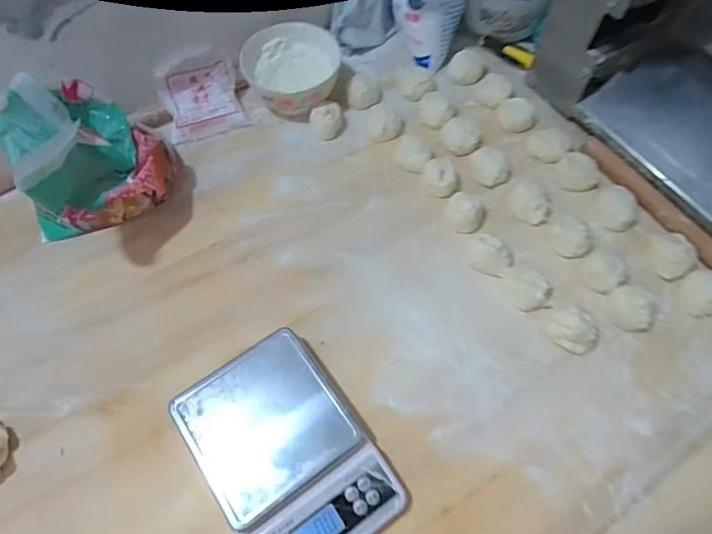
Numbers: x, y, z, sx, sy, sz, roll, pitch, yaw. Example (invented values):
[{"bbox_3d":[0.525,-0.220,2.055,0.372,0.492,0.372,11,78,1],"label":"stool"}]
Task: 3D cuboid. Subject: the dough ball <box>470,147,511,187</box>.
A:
[{"bbox_3d":[0.181,-0.136,0.661,0.044,0.029,0.052,-29,68,-15],"label":"dough ball"}]

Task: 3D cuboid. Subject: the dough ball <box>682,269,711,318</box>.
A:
[{"bbox_3d":[0.413,0.030,0.573,0.052,0.024,0.053,1,63,-1],"label":"dough ball"}]

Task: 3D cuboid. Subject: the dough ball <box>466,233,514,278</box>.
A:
[{"bbox_3d":[0.163,-0.015,0.595,0.059,0.023,0.045,23,65,10],"label":"dough ball"}]

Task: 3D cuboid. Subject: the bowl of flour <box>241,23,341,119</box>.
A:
[{"bbox_3d":[-0.091,-0.280,0.709,0.136,0.059,0.146,-14,64,-8],"label":"bowl of flour"}]

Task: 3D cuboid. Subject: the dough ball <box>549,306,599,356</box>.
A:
[{"bbox_3d":[0.251,0.069,0.555,0.051,0.035,0.054,1,63,-1],"label":"dough ball"}]

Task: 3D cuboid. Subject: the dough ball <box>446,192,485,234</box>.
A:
[{"bbox_3d":[0.139,-0.070,0.621,0.048,0.026,0.054,22,65,9],"label":"dough ball"}]

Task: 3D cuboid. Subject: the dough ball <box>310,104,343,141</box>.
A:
[{"bbox_3d":[-0.039,-0.212,0.694,0.047,0.035,0.044,-34,69,-17],"label":"dough ball"}]

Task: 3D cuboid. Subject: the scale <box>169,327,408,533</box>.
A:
[{"bbox_3d":[-0.070,0.188,0.493,0.148,0.040,0.218,-32,68,-16],"label":"scale"}]

